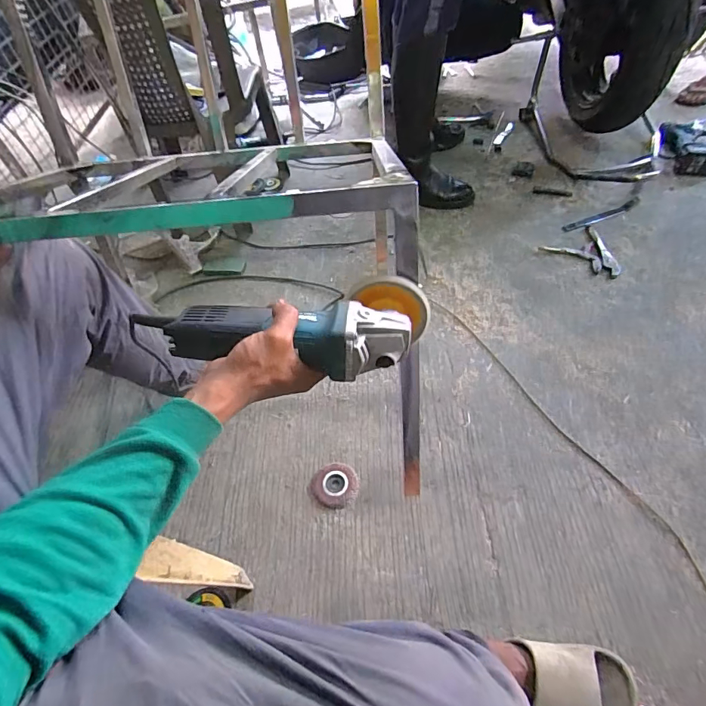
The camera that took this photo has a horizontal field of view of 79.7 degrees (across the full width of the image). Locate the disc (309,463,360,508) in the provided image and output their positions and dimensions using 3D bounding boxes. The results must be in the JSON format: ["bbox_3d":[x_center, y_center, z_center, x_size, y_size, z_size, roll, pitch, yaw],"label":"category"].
[{"bbox_3d":[-0.037,0.263,0.844,0.096,0.019,0.086,1,53,5],"label":"disc"}]

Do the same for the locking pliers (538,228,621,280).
[{"bbox_3d":[0.670,-0.277,1.197,0.180,0.015,0.191,-24,55,-14],"label":"locking pliers"}]

